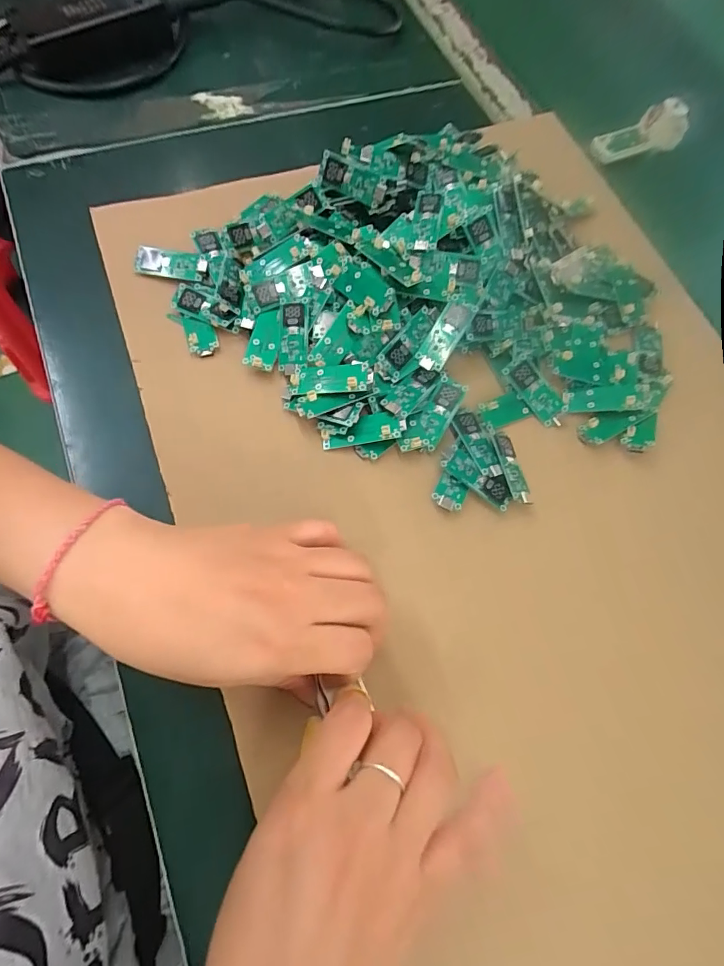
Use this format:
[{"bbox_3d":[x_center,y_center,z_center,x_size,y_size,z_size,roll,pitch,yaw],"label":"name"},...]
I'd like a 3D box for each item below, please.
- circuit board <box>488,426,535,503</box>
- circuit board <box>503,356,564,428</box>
[{"bbox_3d":[0.090,-0.012,0.287,0.014,0.009,0.055,-9,71,-7],"label":"circuit board"},{"bbox_3d":[0.113,-0.060,0.306,0.019,0.004,0.046,-37,93,2],"label":"circuit board"}]

